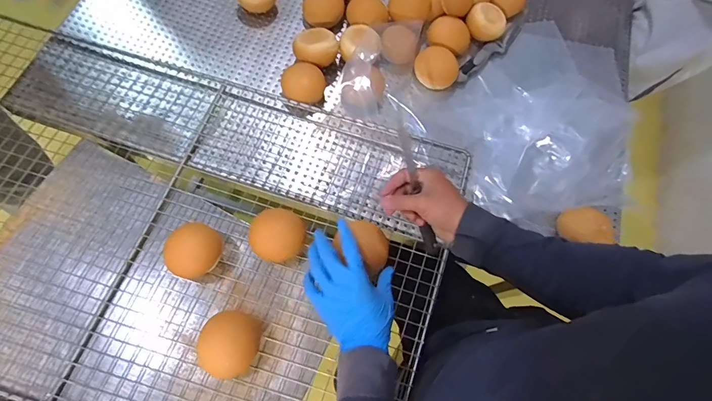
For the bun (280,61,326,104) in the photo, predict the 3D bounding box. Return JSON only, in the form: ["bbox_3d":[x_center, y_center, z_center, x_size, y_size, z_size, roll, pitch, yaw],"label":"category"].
[{"bbox_3d":[-0.094,-0.203,0.670,0.067,0.045,0.070,2,69,-5],"label":"bun"}]

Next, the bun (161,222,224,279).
[{"bbox_3d":[-0.236,0.072,0.551,0.063,0.041,0.078,24,69,3],"label":"bun"}]

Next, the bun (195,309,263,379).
[{"bbox_3d":[-0.170,0.194,0.511,0.079,0.044,0.082,15,68,0],"label":"bun"}]

